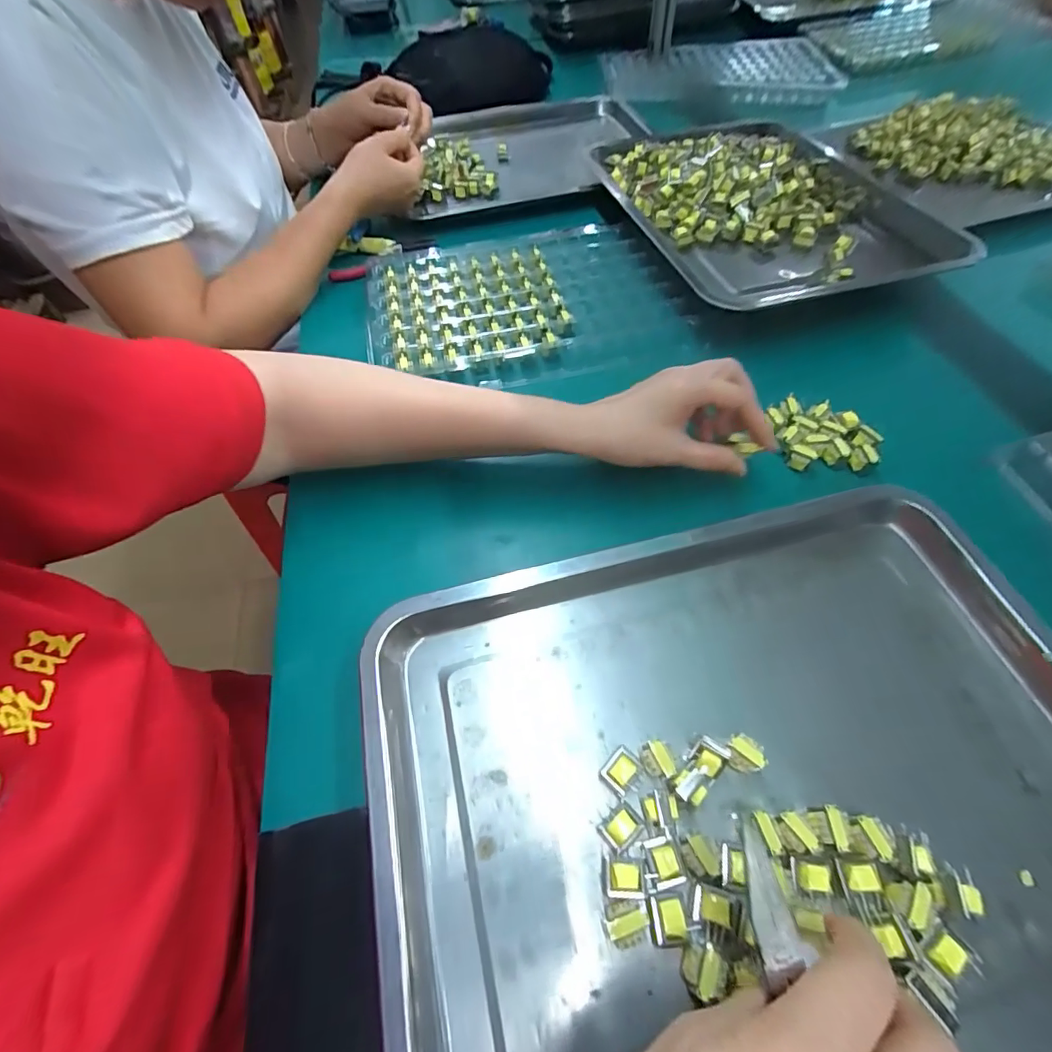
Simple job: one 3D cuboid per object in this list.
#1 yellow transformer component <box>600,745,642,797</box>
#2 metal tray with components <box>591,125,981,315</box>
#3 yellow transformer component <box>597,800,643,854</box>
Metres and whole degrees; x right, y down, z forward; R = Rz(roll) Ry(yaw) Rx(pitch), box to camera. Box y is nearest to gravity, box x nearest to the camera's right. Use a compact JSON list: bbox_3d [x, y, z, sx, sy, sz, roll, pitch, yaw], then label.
[{"bbox_3d":[0.051,0.132,0.260,0.019,0.015,0.018,-40,63,-20],"label":"yellow transformer component"},{"bbox_3d":[0.264,-0.359,0.525,0.304,0.039,0.367,-14,57,-5],"label":"metal tray with components"},{"bbox_3d":[0.049,0.153,0.247,0.020,0.013,0.016,-33,61,-17],"label":"yellow transformer component"}]

